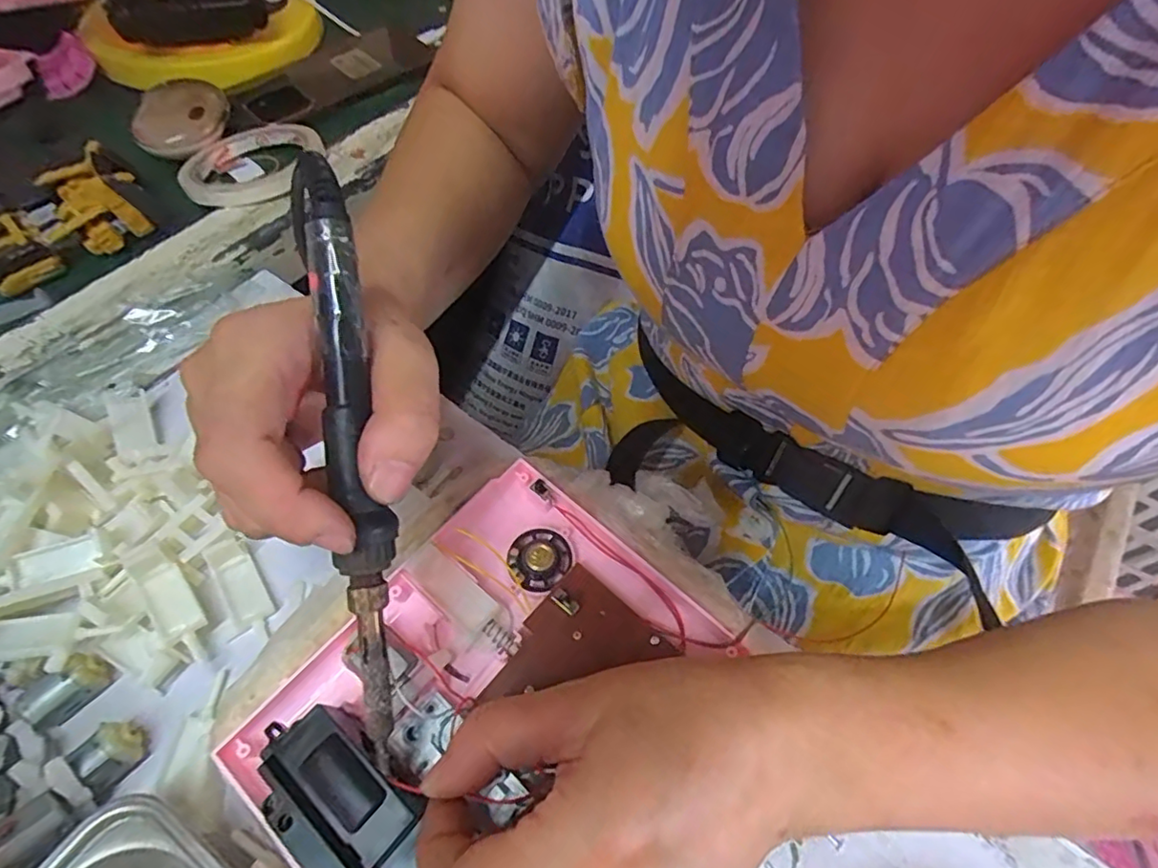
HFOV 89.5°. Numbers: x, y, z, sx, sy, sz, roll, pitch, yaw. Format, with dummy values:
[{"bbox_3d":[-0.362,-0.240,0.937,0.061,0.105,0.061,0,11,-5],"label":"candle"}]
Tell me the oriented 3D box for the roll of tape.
[{"bbox_3d":[-0.236,-0.198,0.424,0.096,0.013,0.092,1,58,-2],"label":"roll of tape"}]

